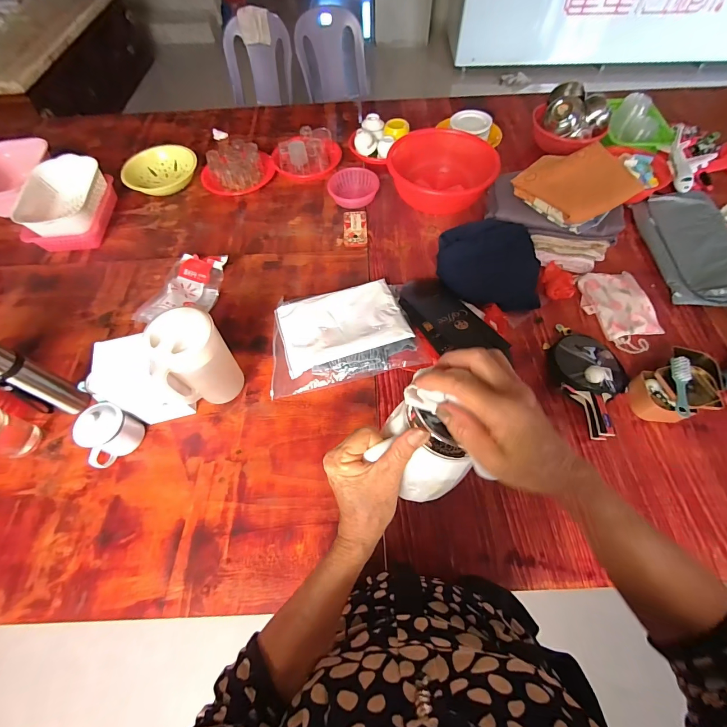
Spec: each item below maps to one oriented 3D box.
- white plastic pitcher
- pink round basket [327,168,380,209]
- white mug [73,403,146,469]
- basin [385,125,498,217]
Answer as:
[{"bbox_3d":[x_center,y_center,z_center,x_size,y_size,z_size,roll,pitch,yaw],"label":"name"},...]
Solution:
[{"bbox_3d":[-0.345,0.004,0.745,0.132,0.239,0.108,-20,63,-9],"label":"white plastic pitcher"},{"bbox_3d":[-0.034,-0.598,1.189,0.173,0.049,0.156,-4,60,0],"label":"pink round basket"},{"bbox_3d":[-0.547,0.155,0.743,0.076,0.112,0.117,20,63,14],"label":"white mug"},{"bbox_3d":[0.257,-0.655,1.165,0.333,0.124,0.313,-1,60,2],"label":"basin"}]

